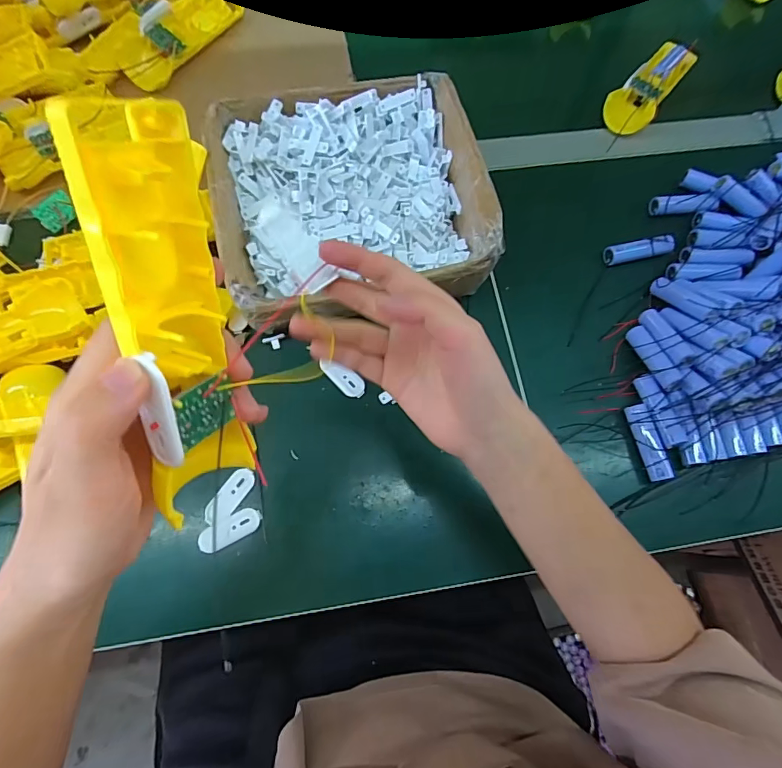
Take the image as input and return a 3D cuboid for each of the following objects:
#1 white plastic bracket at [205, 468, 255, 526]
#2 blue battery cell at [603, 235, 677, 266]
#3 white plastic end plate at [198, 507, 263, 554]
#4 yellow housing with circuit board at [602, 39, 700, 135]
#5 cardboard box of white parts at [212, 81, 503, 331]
[{"bbox_3d":[-0.132,0.091,0.373,0.019,0.004,0.050,34,73,9],"label":"white plastic bracket"},{"bbox_3d":[0.247,-0.132,0.457,0.066,0.020,0.021,-7,71,-5],"label":"blue battery cell"},{"bbox_3d":[-0.128,0.117,0.364,0.049,0.004,0.020,-26,74,-11],"label":"white plastic end plate"},{"bbox_3d":[0.292,-0.337,0.515,0.050,0.019,0.163,37,74,10],"label":"yellow housing with circuit board"},{"bbox_3d":[-0.036,-0.166,0.420,0.231,0.073,0.216,-13,72,-7],"label":"cardboard box of white parts"}]

